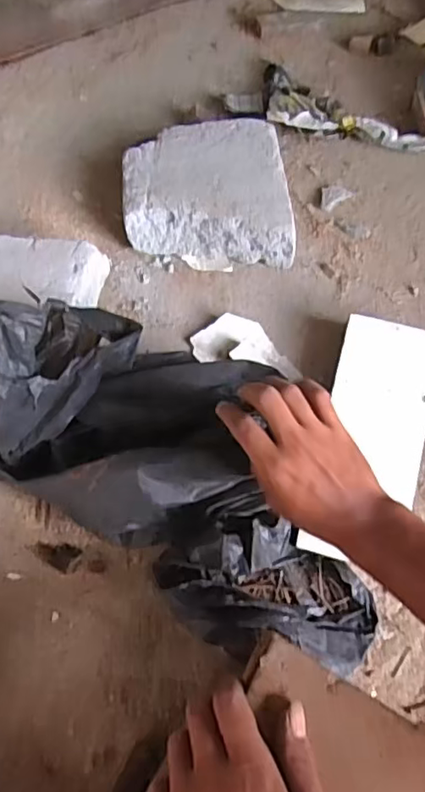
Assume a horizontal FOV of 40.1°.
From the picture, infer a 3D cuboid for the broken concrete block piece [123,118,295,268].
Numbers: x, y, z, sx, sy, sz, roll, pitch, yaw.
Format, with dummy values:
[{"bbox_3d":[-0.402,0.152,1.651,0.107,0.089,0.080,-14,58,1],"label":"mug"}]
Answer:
[{"bbox_3d":[0.001,-0.263,0.734,0.216,0.074,0.179,7,67,5],"label":"broken concrete block piece"}]

